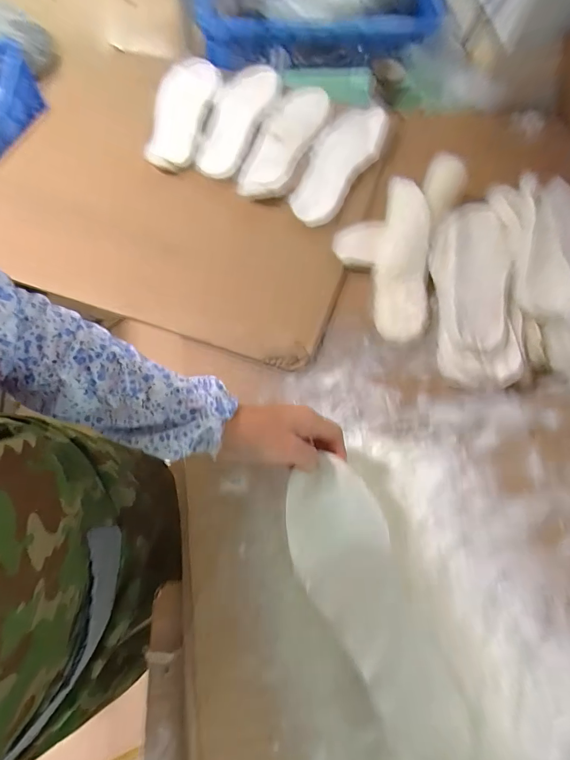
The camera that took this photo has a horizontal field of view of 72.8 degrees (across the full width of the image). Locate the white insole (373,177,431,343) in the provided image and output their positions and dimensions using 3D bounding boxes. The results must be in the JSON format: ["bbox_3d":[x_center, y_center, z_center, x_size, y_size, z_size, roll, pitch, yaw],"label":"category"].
[{"bbox_3d":[0.163,-0.168,0.536,0.071,0.023,0.226,3,87,4],"label":"white insole"}]

